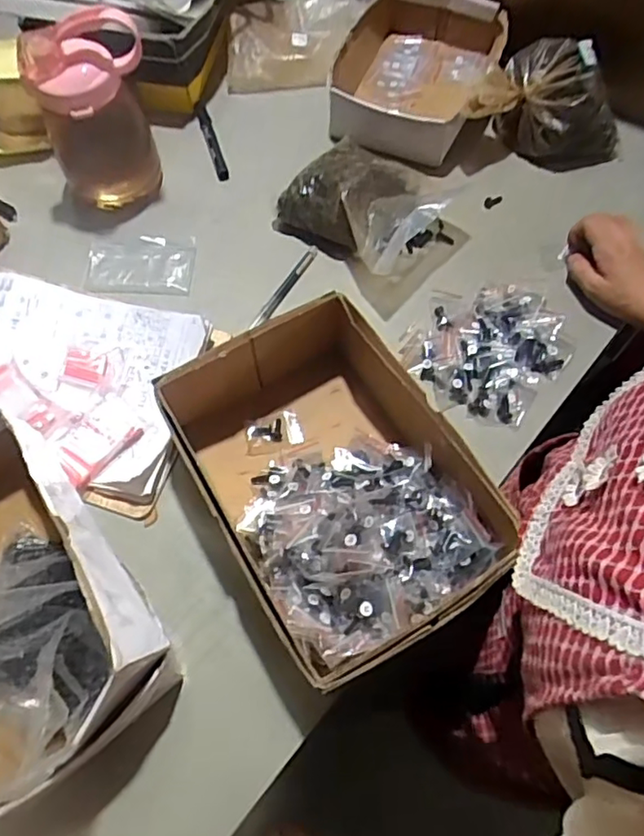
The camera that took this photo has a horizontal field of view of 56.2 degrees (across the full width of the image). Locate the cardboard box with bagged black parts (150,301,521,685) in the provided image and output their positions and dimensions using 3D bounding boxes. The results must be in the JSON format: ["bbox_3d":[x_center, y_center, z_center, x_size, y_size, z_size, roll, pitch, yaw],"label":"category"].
[{"bbox_3d":[0.010,0.059,0.565,0.214,0.092,0.307,-30,69,-11],"label":"cardboard box with bagged black parts"}]

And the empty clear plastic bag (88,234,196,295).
[{"bbox_3d":[-0.219,-0.185,0.731,0.127,0.009,0.080,3,66,3],"label":"empty clear plastic bag"}]

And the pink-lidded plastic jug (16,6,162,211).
[{"bbox_3d":[-0.263,-0.362,0.703,0.132,0.198,0.136,-26,68,-10],"label":"pink-lidded plastic jug"}]

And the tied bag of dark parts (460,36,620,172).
[{"bbox_3d":[0.289,-0.400,0.773,0.196,0.108,0.108,8,67,5],"label":"tied bag of dark parts"}]

